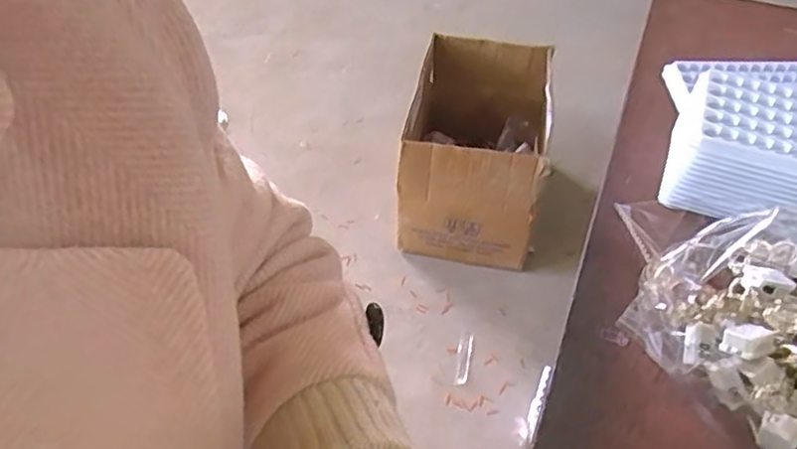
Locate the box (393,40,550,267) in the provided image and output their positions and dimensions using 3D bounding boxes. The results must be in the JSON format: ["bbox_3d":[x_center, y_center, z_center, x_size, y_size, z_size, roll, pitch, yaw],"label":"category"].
[{"bbox_3d":[0.170,-0.178,1.382,0.277,0.275,0.440,7,49,6],"label":"box"}]

